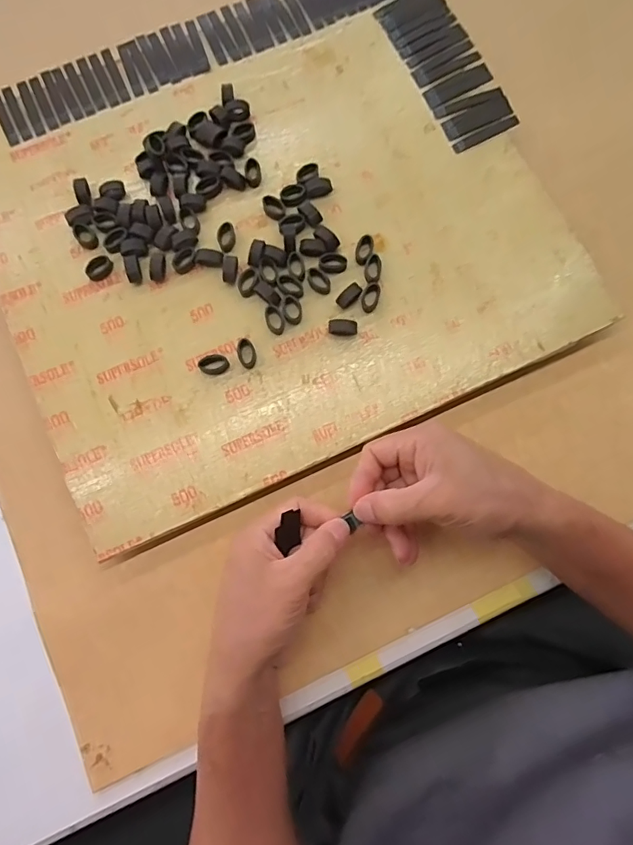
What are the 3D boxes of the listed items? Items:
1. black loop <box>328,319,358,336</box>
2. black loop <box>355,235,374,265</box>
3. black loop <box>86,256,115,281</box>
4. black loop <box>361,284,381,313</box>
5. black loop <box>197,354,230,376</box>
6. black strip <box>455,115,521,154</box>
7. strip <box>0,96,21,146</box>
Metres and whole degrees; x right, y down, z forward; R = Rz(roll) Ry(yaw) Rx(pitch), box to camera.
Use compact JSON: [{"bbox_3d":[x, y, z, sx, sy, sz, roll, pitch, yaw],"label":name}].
[{"bbox_3d":[0.021,-0.073,0.390,0.023,0.013,0.012,1,78,1],"label":"black loop"},{"bbox_3d":[0.039,-0.140,0.406,0.014,0.007,0.026,9,78,2],"label":"black loop"},{"bbox_3d":[-0.174,-0.124,0.405,0.013,0.010,0.021,43,81,9],"label":"black loop"},{"bbox_3d":[0.043,-0.098,0.399,0.014,0.007,0.022,14,78,3],"label":"black loop"},{"bbox_3d":[-0.079,-0.045,0.387,0.022,0.008,0.016,-10,78,-2],"label":"black loop"},{"bbox_3d":[0.145,-0.245,0.428,0.061,0.006,0.010,-25,79,-5],"label":"black strip"},{"bbox_3d":[-0.274,-0.267,0.442,0.010,0.004,0.060,-27,79,-5],"label":"strip"}]

